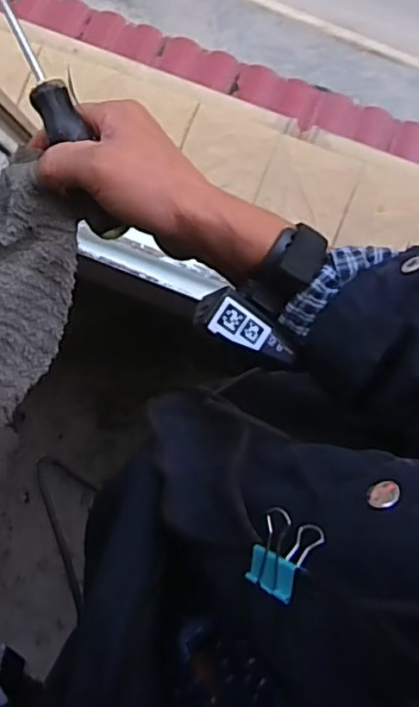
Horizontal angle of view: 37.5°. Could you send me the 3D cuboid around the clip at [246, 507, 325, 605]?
[{"bbox_3d":[0.034,0.089,0.276,0.025,0.027,0.037,-12,71,45],"label":"clip"}]

